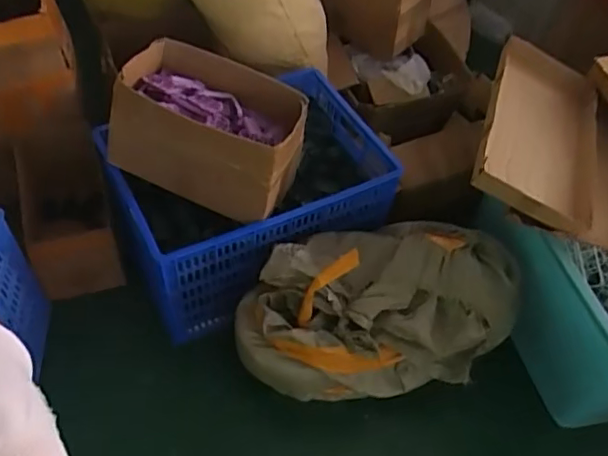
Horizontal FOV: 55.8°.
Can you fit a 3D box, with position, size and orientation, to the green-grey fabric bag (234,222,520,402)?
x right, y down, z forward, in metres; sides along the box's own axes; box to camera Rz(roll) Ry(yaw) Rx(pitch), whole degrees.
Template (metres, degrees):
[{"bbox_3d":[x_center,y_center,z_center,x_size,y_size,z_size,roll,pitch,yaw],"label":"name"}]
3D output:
[{"bbox_3d":[0.161,0.186,1.351,0.629,0.268,0.363,-4,52,-9],"label":"green-grey fabric bag"}]

